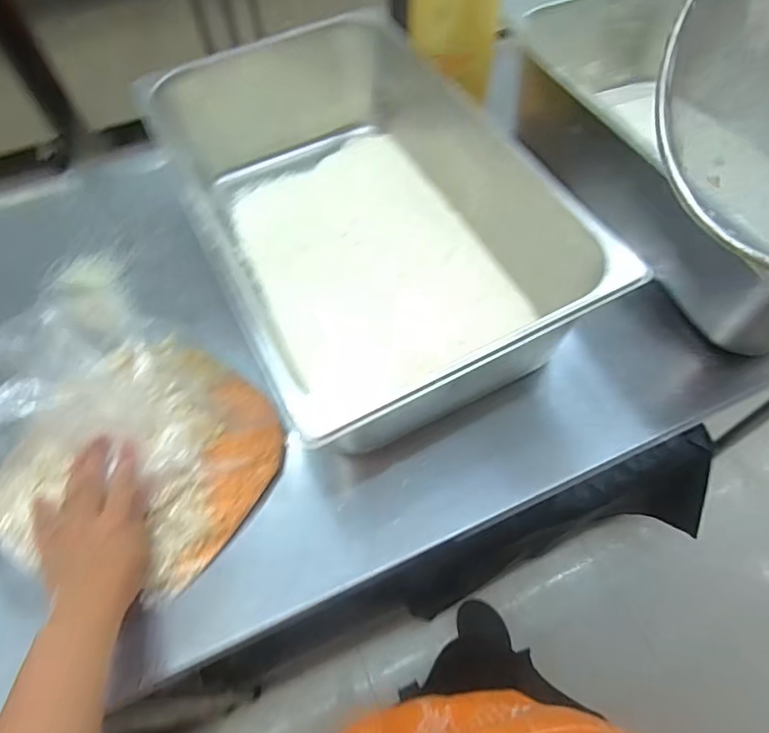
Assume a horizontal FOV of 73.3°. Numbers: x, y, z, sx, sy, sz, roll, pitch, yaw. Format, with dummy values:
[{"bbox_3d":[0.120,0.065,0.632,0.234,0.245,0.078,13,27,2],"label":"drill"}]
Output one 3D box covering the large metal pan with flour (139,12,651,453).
[{"bbox_3d":[-0.046,-0.174,0.597,0.300,0.144,0.501,-25,62,-12],"label":"large metal pan with flour"}]

